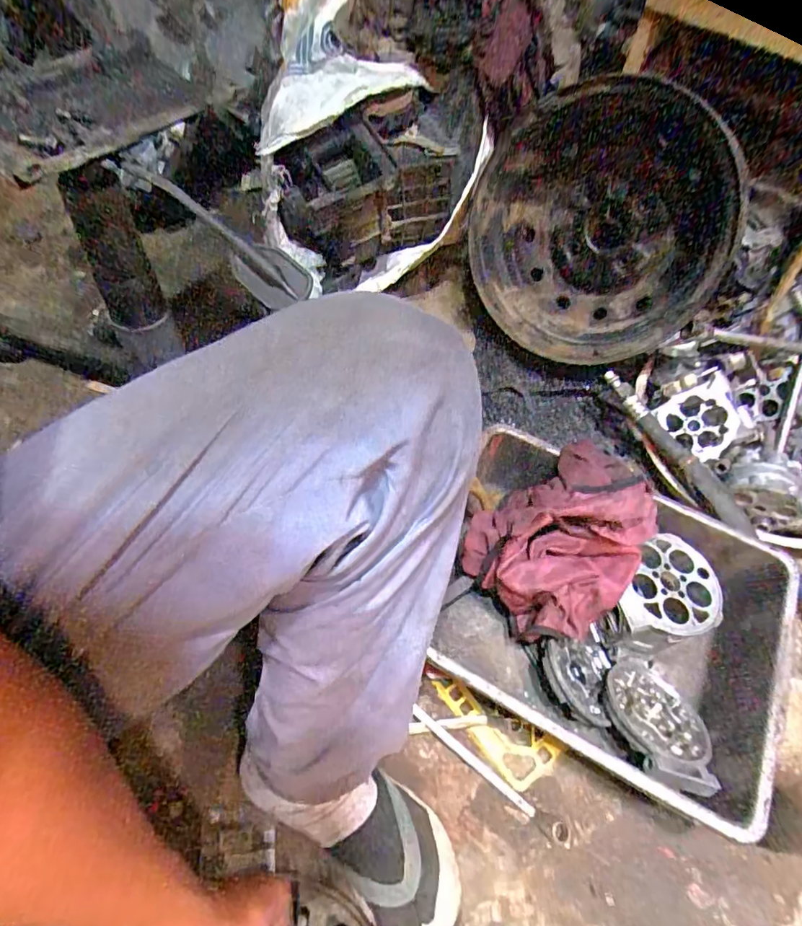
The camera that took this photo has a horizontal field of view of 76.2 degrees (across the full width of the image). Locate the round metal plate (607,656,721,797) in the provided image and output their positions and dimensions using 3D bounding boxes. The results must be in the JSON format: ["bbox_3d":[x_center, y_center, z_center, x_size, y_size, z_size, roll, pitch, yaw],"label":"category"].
[{"bbox_3d":[0.277,0.283,0.548,0.121,0.032,0.142,3,33,-34],"label":"round metal plate"}]

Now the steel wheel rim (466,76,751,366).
[{"bbox_3d":[0.282,-0.332,0.747,0.369,0.352,0.169,-16,32,38],"label":"steel wheel rim"}]

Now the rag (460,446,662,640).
[{"bbox_3d":[0.173,0.088,0.562,0.152,0.152,0.172,-33,66,-21],"label":"rag"}]

